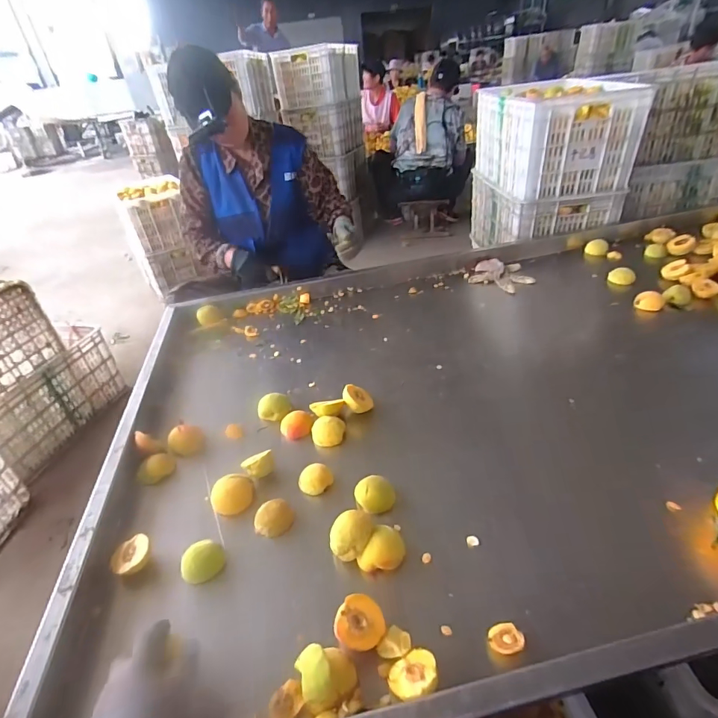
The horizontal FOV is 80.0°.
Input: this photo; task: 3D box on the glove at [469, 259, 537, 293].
[{"bbox_3d":[0.421,-0.248,1.256,0.133,0.038,0.172,-26,39,-26],"label":"glove"}]

